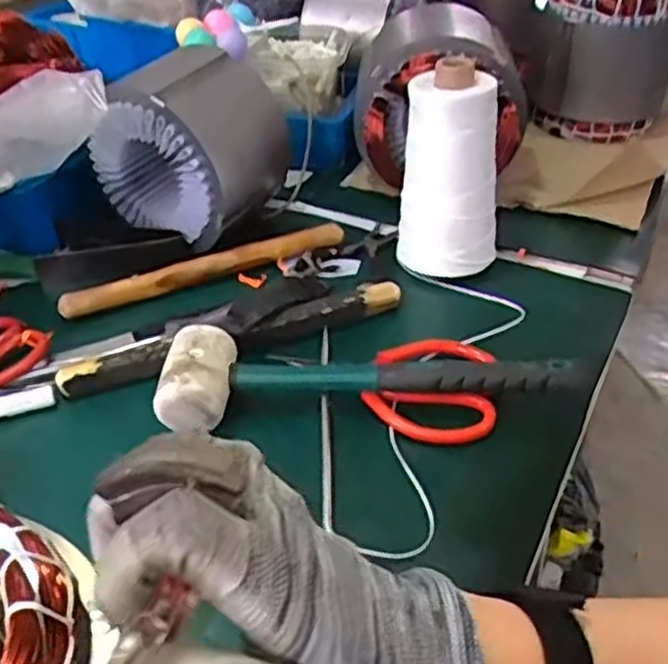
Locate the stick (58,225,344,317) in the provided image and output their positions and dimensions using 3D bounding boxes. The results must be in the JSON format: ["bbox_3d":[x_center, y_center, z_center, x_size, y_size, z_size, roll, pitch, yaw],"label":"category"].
[{"bbox_3d":[-0.105,-0.055,0.670,0.252,0.016,0.024,-18,40,-19],"label":"stick"}]

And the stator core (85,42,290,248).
[{"bbox_3d":[-0.128,-0.160,0.699,0.134,0.140,0.123,13,41,20],"label":"stator core"}]

